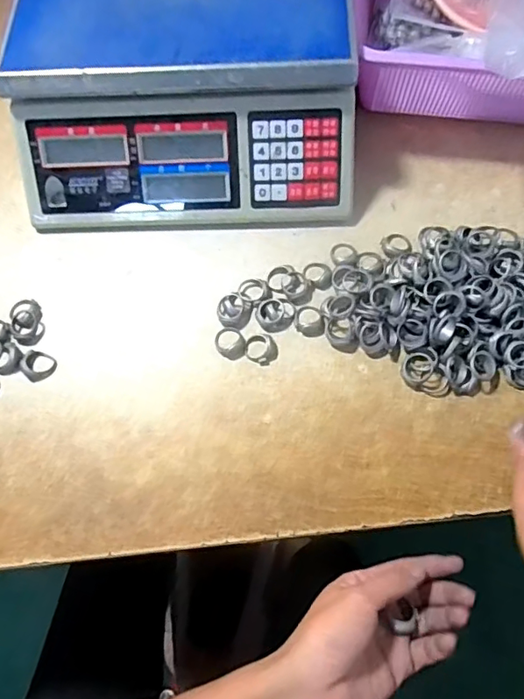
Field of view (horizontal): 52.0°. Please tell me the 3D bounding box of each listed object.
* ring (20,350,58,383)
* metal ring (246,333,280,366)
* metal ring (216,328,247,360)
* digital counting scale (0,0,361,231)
[{"bbox_3d":[-0.177,0.011,0.424,0.025,0.008,0.025,-1,69,1],"label":"ring"},{"bbox_3d":[0.000,-0.001,0.421,0.026,0.007,0.022,29,72,12],"label":"metal ring"},{"bbox_3d":[-0.025,-0.005,0.425,0.022,0.004,0.028,-26,70,-8],"label":"metal ring"},{"bbox_3d":[-0.063,-0.256,0.474,0.273,0.099,0.278,-1,69,1],"label":"digital counting scale"}]

